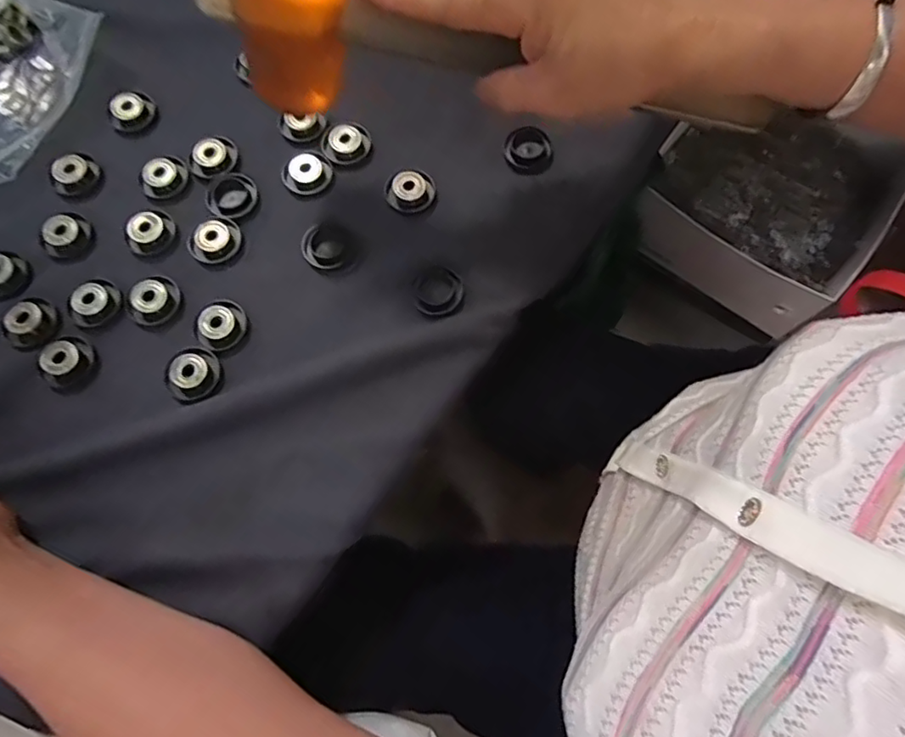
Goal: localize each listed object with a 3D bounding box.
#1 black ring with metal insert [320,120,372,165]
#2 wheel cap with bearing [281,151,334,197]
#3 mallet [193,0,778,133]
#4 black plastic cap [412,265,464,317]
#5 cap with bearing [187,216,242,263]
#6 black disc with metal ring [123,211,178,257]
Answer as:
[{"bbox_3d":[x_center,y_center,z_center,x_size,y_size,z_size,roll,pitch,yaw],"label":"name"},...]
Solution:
[{"bbox_3d":[-0.074,-0.158,0.398,0.033,0.010,0.032,0,72,0],"label":"black ring with metal insert"},{"bbox_3d":[-0.098,-0.133,0.392,0.031,0.007,0.033,0,72,0],"label":"wheel cap with bearing"},{"bbox_3d":[0.019,-0.162,0.305,0.284,0.097,0.043,10,72,-16],"label":"mallet"},{"bbox_3d":[-0.010,-0.050,0.368,0.031,0.004,0.034,0,72,0],"label":"black plastic cap"},{"bbox_3d":[-0.158,-0.087,0.384,0.032,0.009,0.032,0,72,0],"label":"cap with bearing"},{"bbox_3d":[-0.198,-0.090,0.379,0.026,0.011,0.032,31,75,9],"label":"black disc with metal ring"}]

